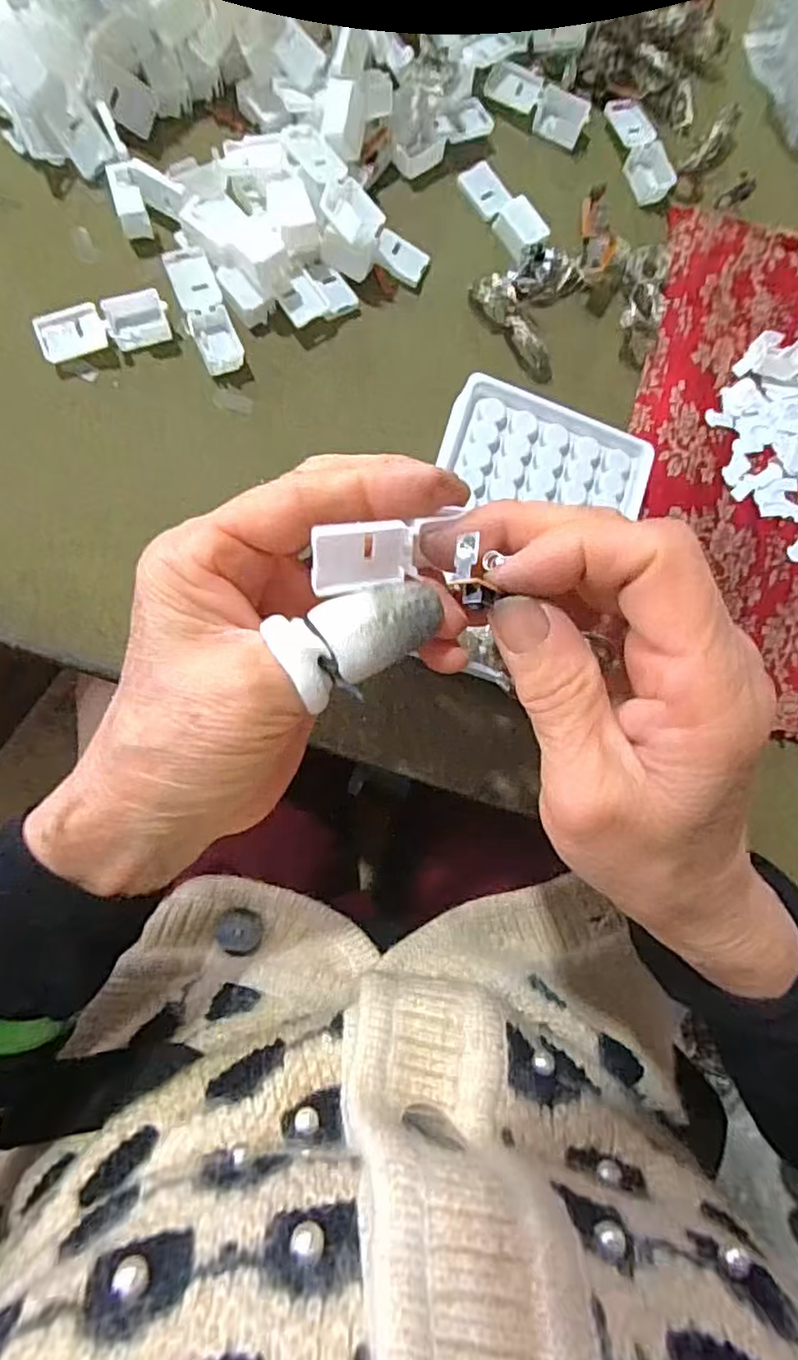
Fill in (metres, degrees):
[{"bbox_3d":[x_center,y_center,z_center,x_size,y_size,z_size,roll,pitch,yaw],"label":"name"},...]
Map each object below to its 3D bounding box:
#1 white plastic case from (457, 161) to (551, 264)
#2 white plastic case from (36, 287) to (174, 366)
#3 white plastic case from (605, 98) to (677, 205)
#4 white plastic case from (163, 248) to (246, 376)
[{"bbox_3d":[0.054,-0.242,0.329,0.021,0.011,0.056,-38,92,-11],"label":"white plastic case"},{"bbox_3d":[-0.133,-0.158,0.291,0.056,0.011,0.020,-20,88,-11],"label":"white plastic case"},{"bbox_3d":[0.131,-0.288,0.348,0.023,0.009,0.058,-17,88,-11],"label":"white plastic case"},{"bbox_3d":[-0.090,-0.170,0.299,0.020,0.009,0.054,-22,89,-11],"label":"white plastic case"}]

